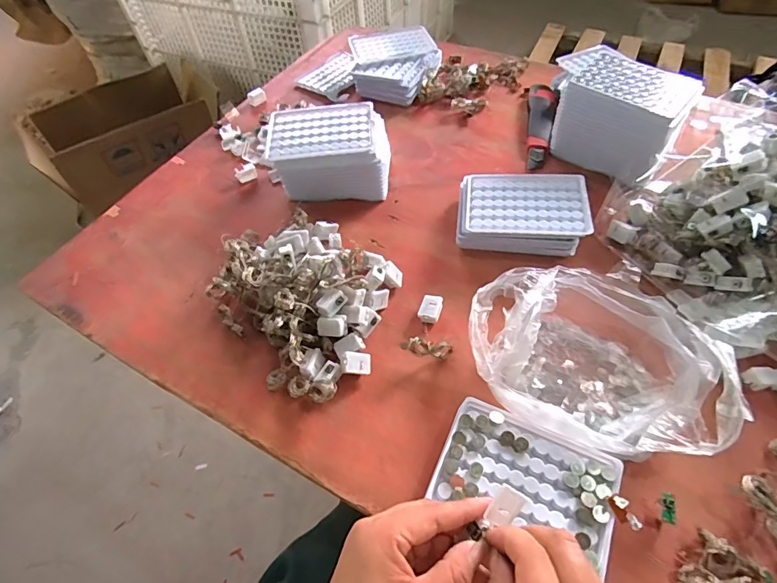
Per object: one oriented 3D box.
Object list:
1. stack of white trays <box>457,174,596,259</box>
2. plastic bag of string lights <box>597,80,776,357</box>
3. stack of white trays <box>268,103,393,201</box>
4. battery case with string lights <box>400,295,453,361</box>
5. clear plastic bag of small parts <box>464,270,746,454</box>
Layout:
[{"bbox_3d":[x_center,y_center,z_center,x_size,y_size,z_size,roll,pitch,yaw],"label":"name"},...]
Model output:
[{"bbox_3d":[0.151,-0.090,0.511,0.138,0.040,0.093,4,54,7],"label":"stack of white trays"},{"bbox_3d":[0.348,-0.071,0.427,0.200,0.134,0.249,-38,60,-22],"label":"plastic bag of string lights"},{"bbox_3d":[-0.072,-0.172,0.565,0.148,0.074,0.107,-6,53,0],"label":"stack of white trays"},{"bbox_3d":[0.045,0.035,0.435,0.044,0.026,0.072,15,56,15],"label":"battery case with string lights"},{"bbox_3d":[0.175,0.056,0.390,0.192,0.050,0.164,0,54,4],"label":"clear plastic bag of small parts"}]

